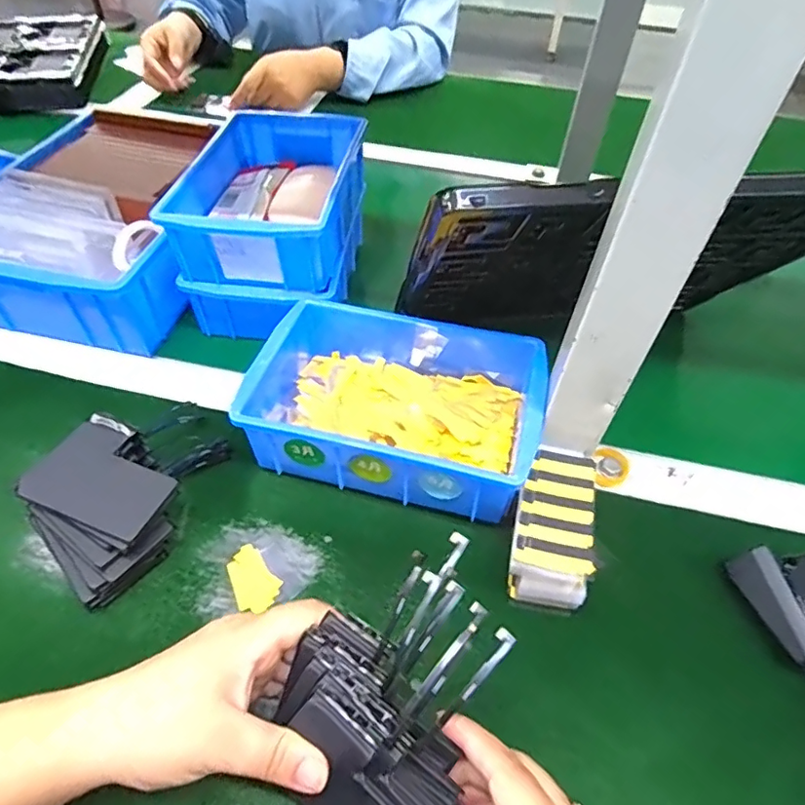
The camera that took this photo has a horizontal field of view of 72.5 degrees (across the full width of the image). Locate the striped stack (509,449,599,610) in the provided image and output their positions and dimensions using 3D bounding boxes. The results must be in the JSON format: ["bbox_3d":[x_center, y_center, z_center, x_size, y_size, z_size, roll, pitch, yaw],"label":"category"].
[{"bbox_3d":[0.096,0.079,0.358,0.049,0.039,0.098,11,51,6],"label":"striped stack"}]

